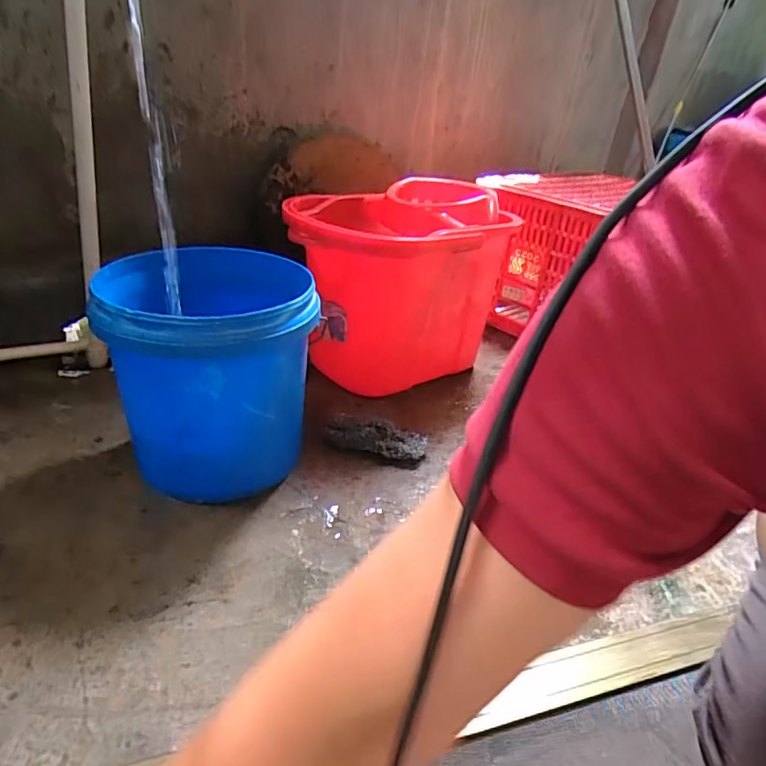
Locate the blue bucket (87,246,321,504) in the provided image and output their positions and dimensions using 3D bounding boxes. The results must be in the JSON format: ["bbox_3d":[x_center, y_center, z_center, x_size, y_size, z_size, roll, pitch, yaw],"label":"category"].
[{"bbox_3d":[-0.227,-0.027,0.712,0.247,0.234,0.274,-2,32,-20],"label":"blue bucket"}]

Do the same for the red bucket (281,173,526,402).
[{"bbox_3d":[0.021,-0.174,1.005,0.362,0.350,0.393,7,30,-4],"label":"red bucket"}]

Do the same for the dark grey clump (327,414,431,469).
[{"bbox_3d":[-0.011,0.089,0.818,0.152,0.045,0.064,12,30,3],"label":"dark grey clump"}]

